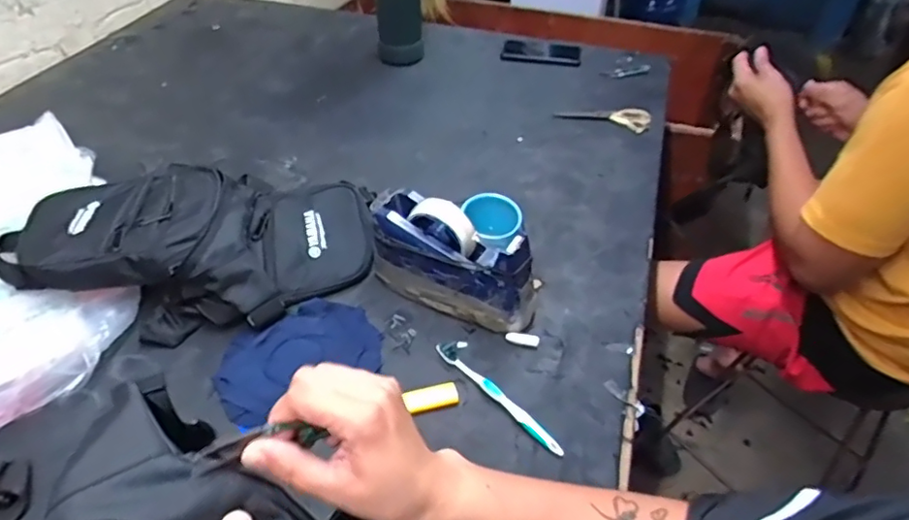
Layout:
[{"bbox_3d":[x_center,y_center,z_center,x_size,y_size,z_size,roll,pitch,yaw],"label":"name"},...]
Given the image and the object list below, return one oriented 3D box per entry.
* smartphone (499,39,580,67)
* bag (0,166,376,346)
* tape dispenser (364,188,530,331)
[{"bbox_3d":[0.181,-0.429,1.167,0.160,0.010,0.074,11,46,8],"label":"smartphone"},{"bbox_3d":[-0.314,-0.013,0.690,0.397,0.093,0.191,0,45,-2],"label":"bag"},{"bbox_3d":[-0.004,0.003,0.671,0.211,0.106,0.070,25,50,21],"label":"tape dispenser"}]

